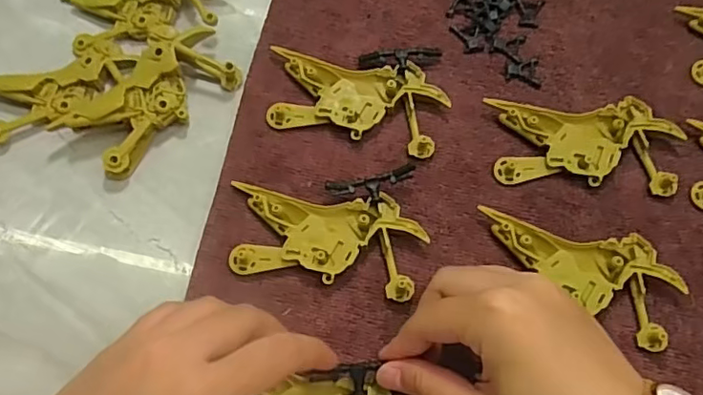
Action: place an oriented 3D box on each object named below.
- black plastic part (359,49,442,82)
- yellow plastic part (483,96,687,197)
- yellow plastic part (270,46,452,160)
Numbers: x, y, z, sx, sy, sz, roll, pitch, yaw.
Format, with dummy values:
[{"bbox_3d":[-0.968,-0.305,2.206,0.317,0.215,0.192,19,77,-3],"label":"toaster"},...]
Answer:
[{"bbox_3d":[0.030,-0.077,0.336,0.048,0.011,0.021,-6,72,-1],"label":"black plastic part"},{"bbox_3d":[0.127,-0.031,0.320,0.100,0.011,0.049,5,73,3],"label":"yellow plastic part"},{"bbox_3d":[0.003,-0.056,0.331,0.098,0.009,0.050,12,73,5],"label":"yellow plastic part"}]

